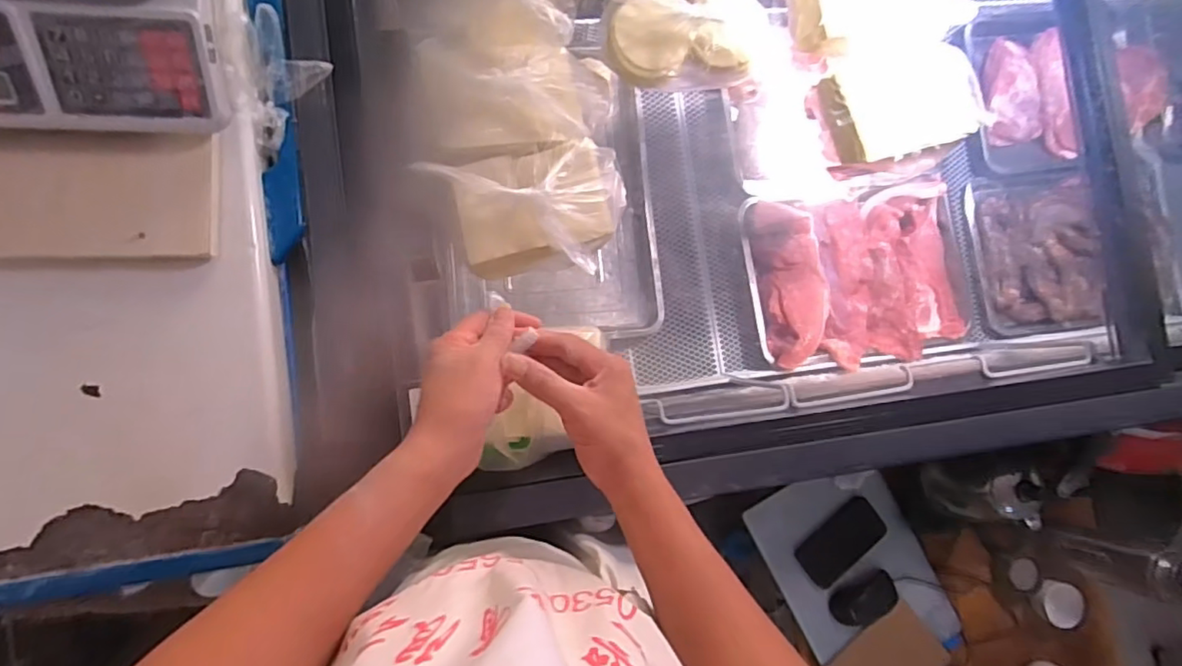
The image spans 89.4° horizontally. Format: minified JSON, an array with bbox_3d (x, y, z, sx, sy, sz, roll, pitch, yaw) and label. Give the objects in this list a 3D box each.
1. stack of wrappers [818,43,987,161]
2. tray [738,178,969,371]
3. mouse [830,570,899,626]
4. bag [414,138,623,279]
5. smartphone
[{"bbox_3d":[0.361,-0.262,0.686,0.176,0.040,0.111,-18,88,-9],"label":"stack of wrappers"},{"bbox_3d":[0.452,-0.099,0.997,0.378,0.053,0.296,-7,86,-8],"label":"tray"},{"bbox_3d":[0.458,0.443,0.986,0.123,0.031,0.068,-16,88,-9],"label":"mouse"},{"bbox_3d":[-0.053,-0.121,0.594,0.189,0.057,0.128,-12,87,-8],"label":"bag"},{"bbox_3d":[0.417,0.349,0.992,0.151,0.013,0.093,-39,102,-8],"label":"smartphone"}]

